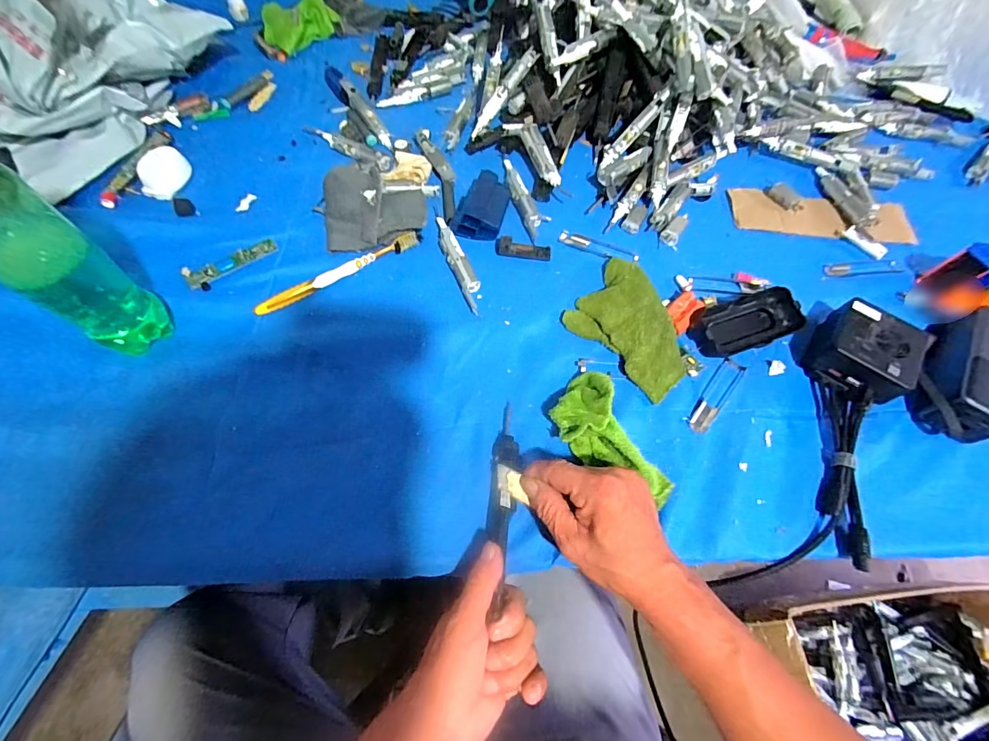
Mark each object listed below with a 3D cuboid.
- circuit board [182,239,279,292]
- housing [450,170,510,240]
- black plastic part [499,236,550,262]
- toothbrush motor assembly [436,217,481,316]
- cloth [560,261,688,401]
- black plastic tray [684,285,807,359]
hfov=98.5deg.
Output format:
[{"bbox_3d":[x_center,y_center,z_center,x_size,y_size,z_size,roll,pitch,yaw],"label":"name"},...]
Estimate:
[{"bbox_3d":[-0.280,-0.115,0.456,0.093,0.007,0.030,-31,71,-15],"label":"circuit board"},{"bbox_3d":[-0.009,-0.191,0.488,0.049,0.029,0.084,20,67,6],"label":"housing"},{"bbox_3d":[0.035,-0.138,0.476,0.058,0.016,0.018,5,66,-1],"label":"black plastic part"},{"bbox_3d":[-0.040,-0.119,0.462,0.020,0.009,0.131,-22,69,-12],"label":"toothbrush motor assembly"},{"bbox_3d":[0.144,-0.047,0.429,0.095,0.030,0.132,-40,74,-18],"label":"cloth"},{"bbox_3d":[0.262,-0.050,0.442,0.110,0.023,0.052,-16,68,-10],"label":"black plastic tray"}]

